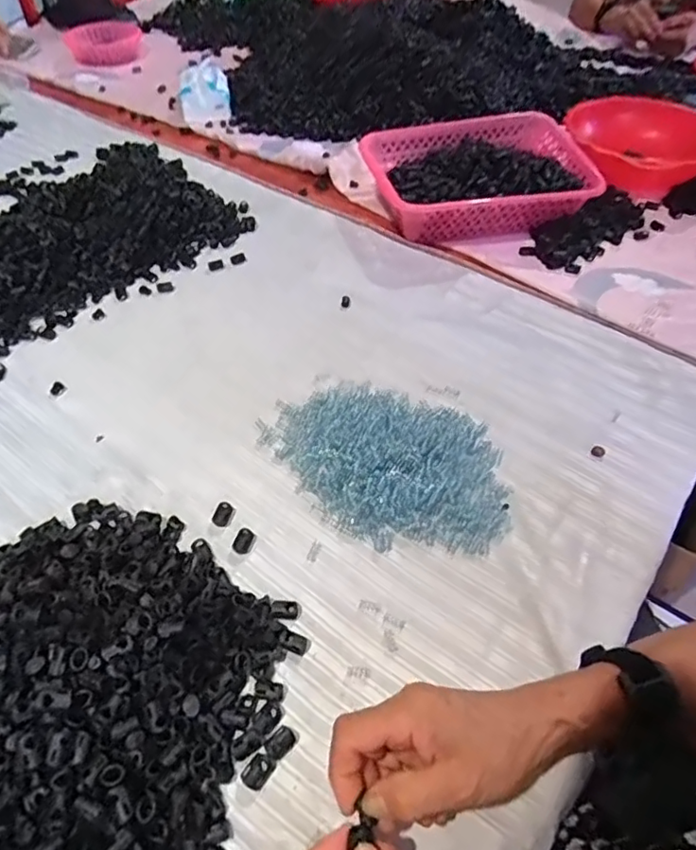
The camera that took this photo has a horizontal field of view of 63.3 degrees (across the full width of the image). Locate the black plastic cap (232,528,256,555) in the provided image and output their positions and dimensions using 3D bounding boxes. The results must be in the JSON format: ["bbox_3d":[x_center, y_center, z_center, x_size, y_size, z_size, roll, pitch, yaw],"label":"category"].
[{"bbox_3d":[-0.088,0.098,0.478,0.016,0.008,0.020,18,52,12],"label":"black plastic cap"}]

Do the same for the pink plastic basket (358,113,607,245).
[{"bbox_3d":[0.192,-0.360,0.828,0.327,0.104,0.196,-9,51,-9],"label":"pink plastic basket"}]

